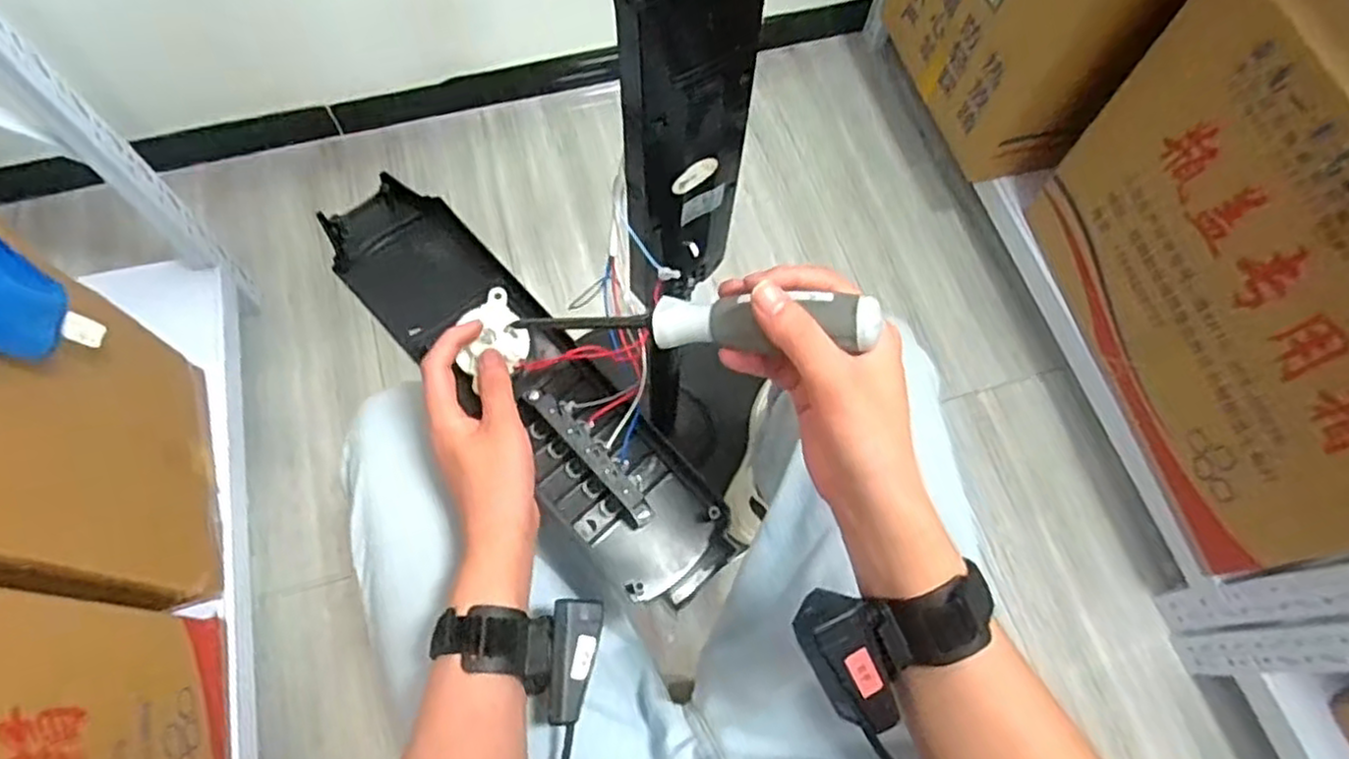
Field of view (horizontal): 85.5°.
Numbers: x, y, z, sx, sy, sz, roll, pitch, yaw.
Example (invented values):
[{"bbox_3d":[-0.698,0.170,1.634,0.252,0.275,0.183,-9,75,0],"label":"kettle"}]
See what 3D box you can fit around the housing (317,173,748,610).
[{"bbox_3d":[-0.098,0.001,0.510,0.098,0.030,0.358,-42,84,-14],"label":"housing"}]

